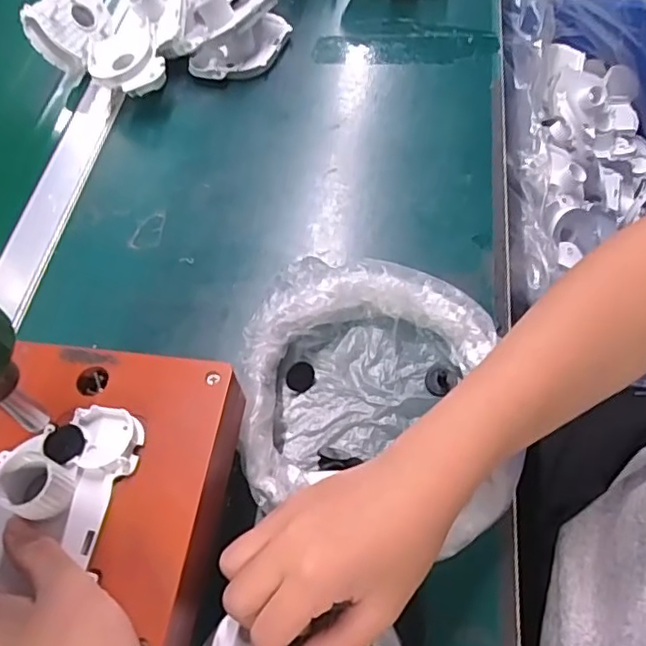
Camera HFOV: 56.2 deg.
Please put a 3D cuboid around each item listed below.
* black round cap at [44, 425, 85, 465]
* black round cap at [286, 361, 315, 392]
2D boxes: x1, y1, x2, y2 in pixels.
[{"bbox_3d":[-0.132,0.061,0.309,0.022,0.004,0.019,23,63,18],"label":"black round cap"},{"bbox_3d":[-0.015,0.034,0.396,0.017,0.010,0.019,16,61,11],"label":"black round cap"}]

